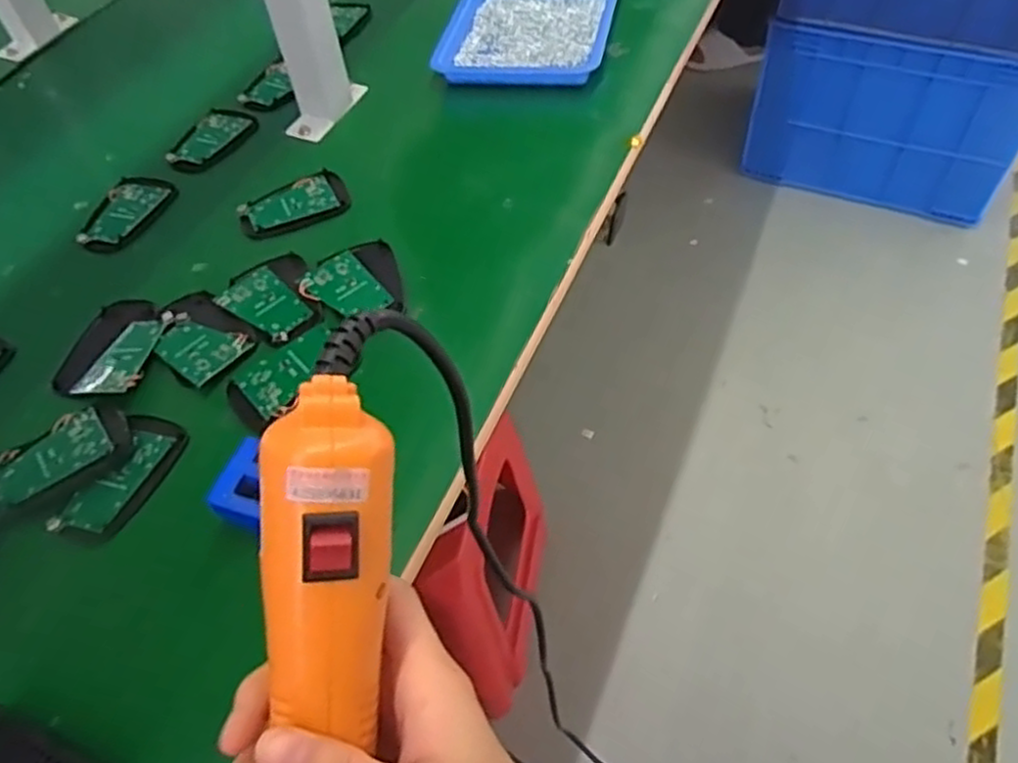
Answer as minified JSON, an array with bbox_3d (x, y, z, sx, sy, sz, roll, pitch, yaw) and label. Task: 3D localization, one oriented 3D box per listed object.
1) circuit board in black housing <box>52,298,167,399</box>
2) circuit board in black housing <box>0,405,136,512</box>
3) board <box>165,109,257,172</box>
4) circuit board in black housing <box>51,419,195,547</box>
[{"bbox_3d":[-0.310,-0.023,0.578,0.073,0.022,0.096,0,54,5],"label":"circuit board in black housing"},{"bbox_3d":[-0.312,0.052,0.511,0.094,0.015,0.062,-31,57,-17],"label":"circuit board in black housing"},{"bbox_3d":[-0.305,-0.252,0.760,0.056,0.011,0.101,13,56,14],"label":"board"},{"bbox_3d":[-0.263,0.066,0.502,0.044,0.014,0.093,15,56,15],"label":"circuit board in black housing"}]

